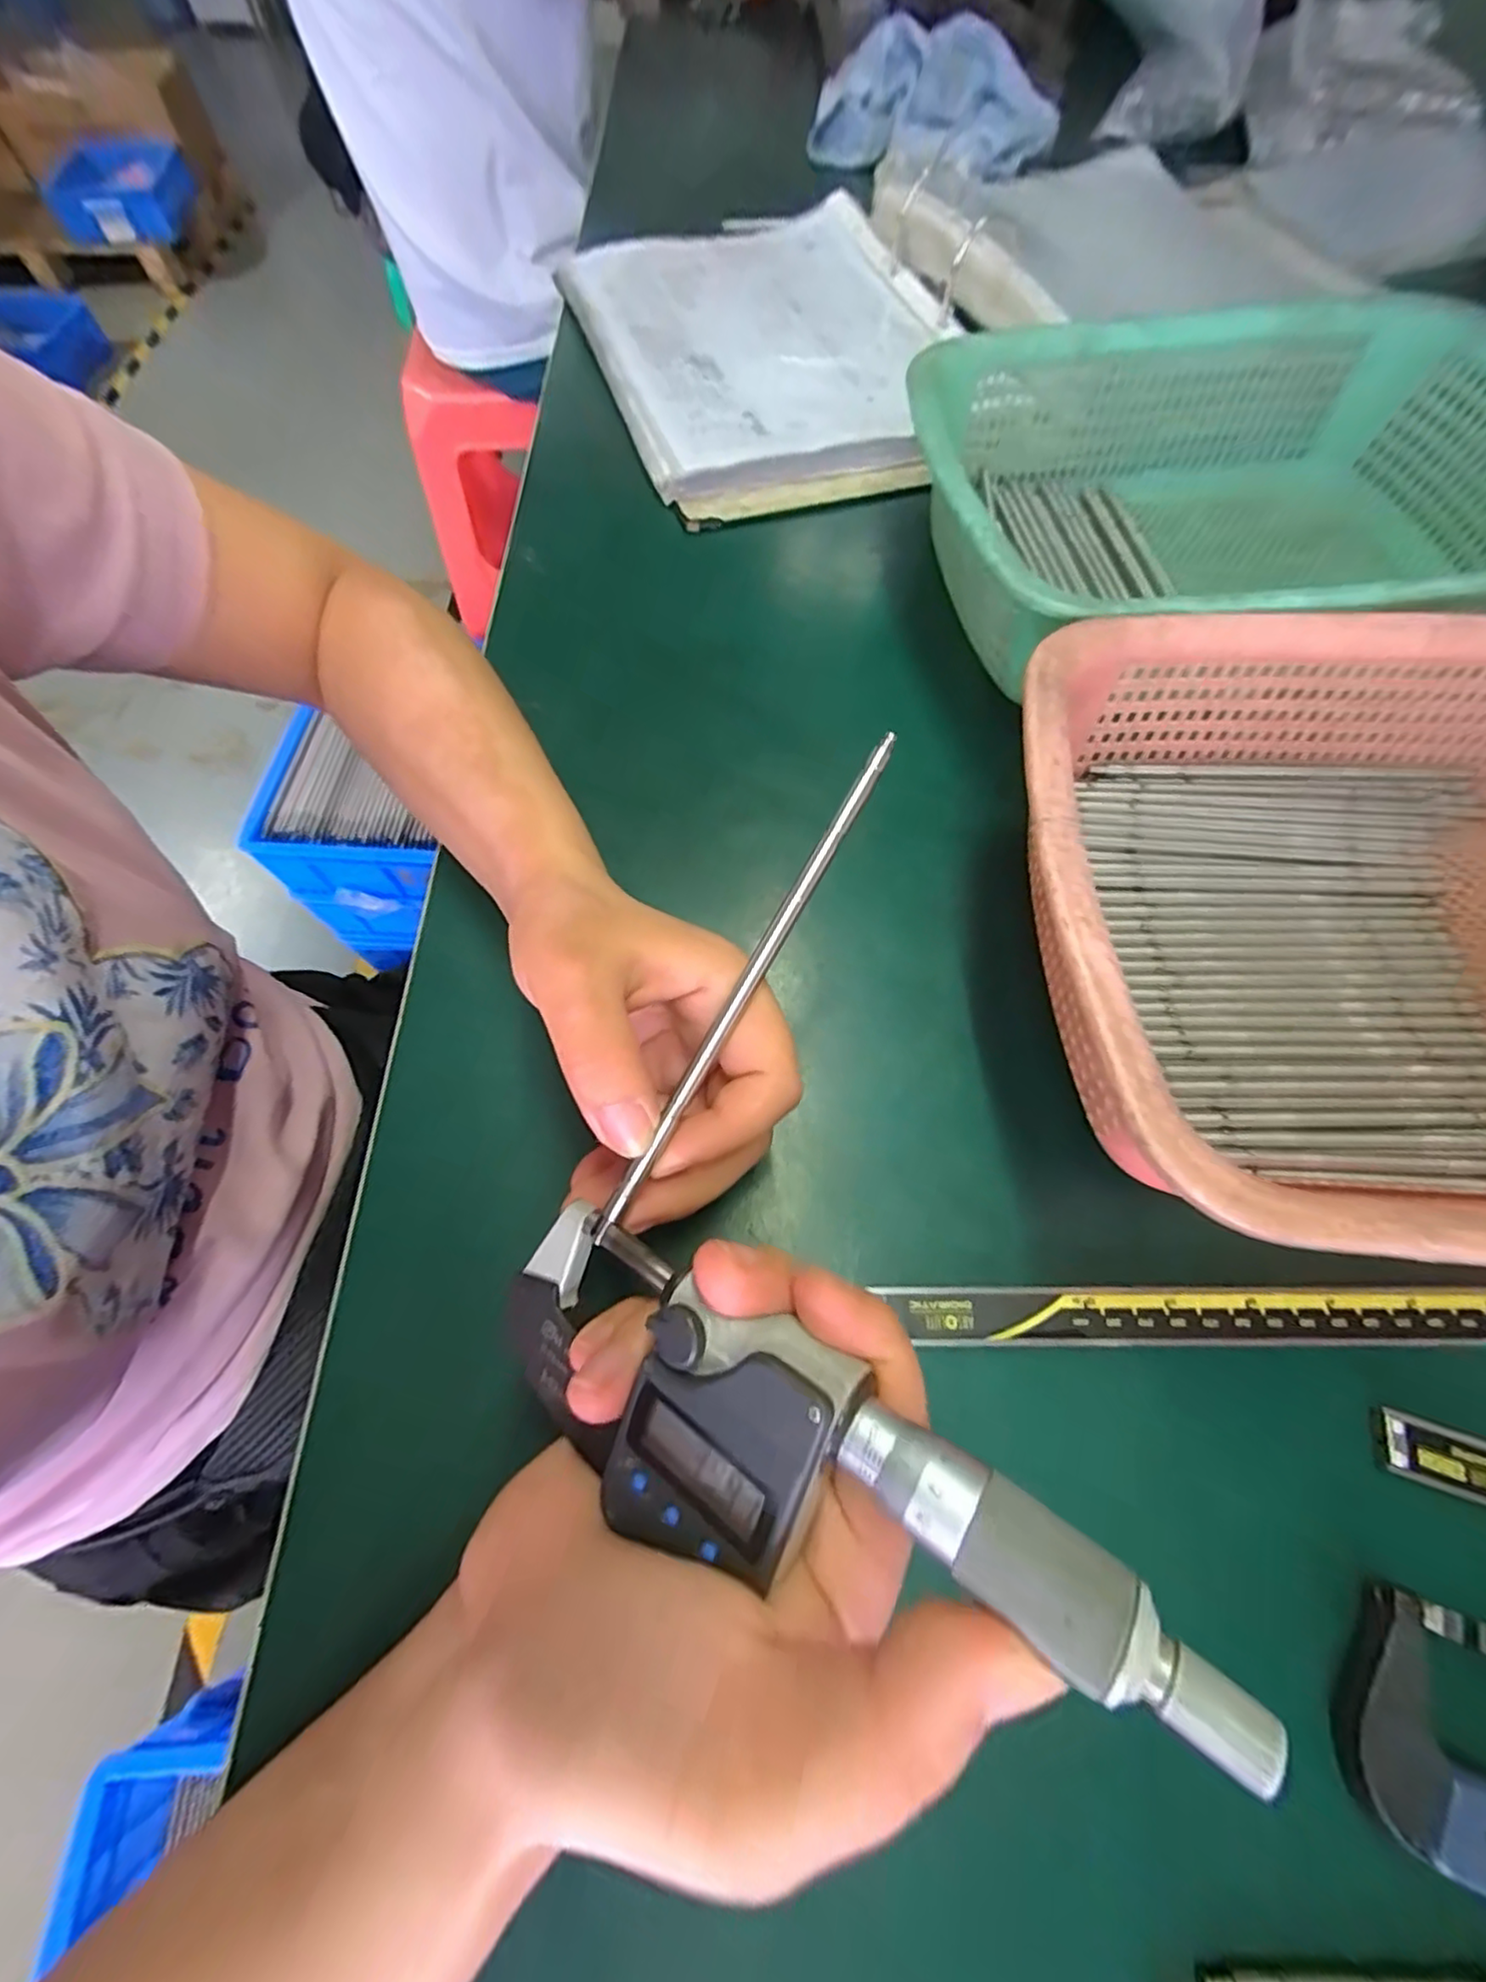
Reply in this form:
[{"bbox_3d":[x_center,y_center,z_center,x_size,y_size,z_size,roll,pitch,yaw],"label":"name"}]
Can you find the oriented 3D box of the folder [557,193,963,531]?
[{"bbox_3d":[0.018,-0.450,0.463,0.239,0.047,0.322,-18,66,-8],"label":"folder"}]

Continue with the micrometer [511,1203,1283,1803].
[{"bbox_3d":[0.006,0.092,0.132,0.155,0.030,0.047,9,63,31],"label":"micrometer"}]

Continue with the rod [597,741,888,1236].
[{"bbox_3d":[0.004,-0.006,0.183,0.005,0.005,0.161,27,79,14],"label":"rod"}]

